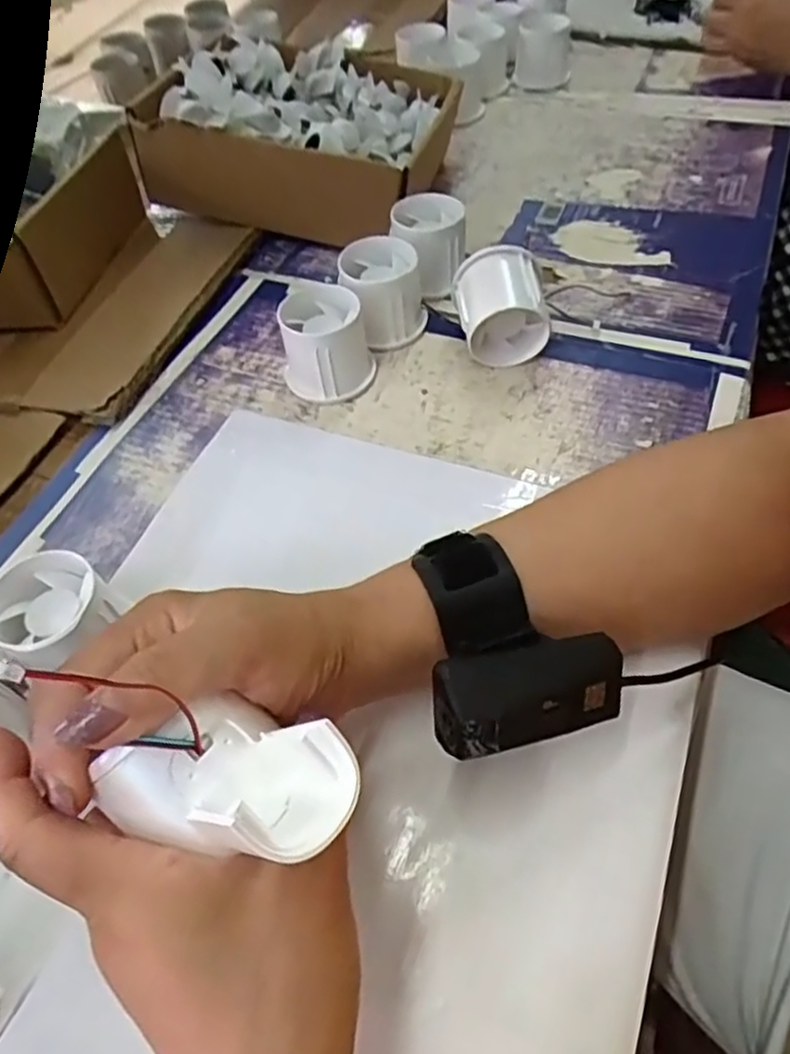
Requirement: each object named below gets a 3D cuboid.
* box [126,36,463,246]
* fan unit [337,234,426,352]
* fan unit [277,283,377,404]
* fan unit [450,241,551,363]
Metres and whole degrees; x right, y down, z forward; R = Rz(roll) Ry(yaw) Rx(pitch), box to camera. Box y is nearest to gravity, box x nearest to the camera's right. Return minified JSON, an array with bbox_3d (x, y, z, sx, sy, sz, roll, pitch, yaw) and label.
[{"bbox_3d":[-0.068,-0.315,0.555,0.210,0.100,0.190,8,55,12],"label":"box"},{"bbox_3d":[-0.008,-0.155,0.457,0.055,0.052,0.050,-8,53,0],"label":"fan unit"},{"bbox_3d":[-0.043,-0.114,0.429,0.053,0.050,0.052,-4,53,3],"label":"fan unit"},{"bbox_3d":[0.067,-0.137,0.435,0.053,0.059,0.053,-6,53,2],"label":"fan unit"}]

